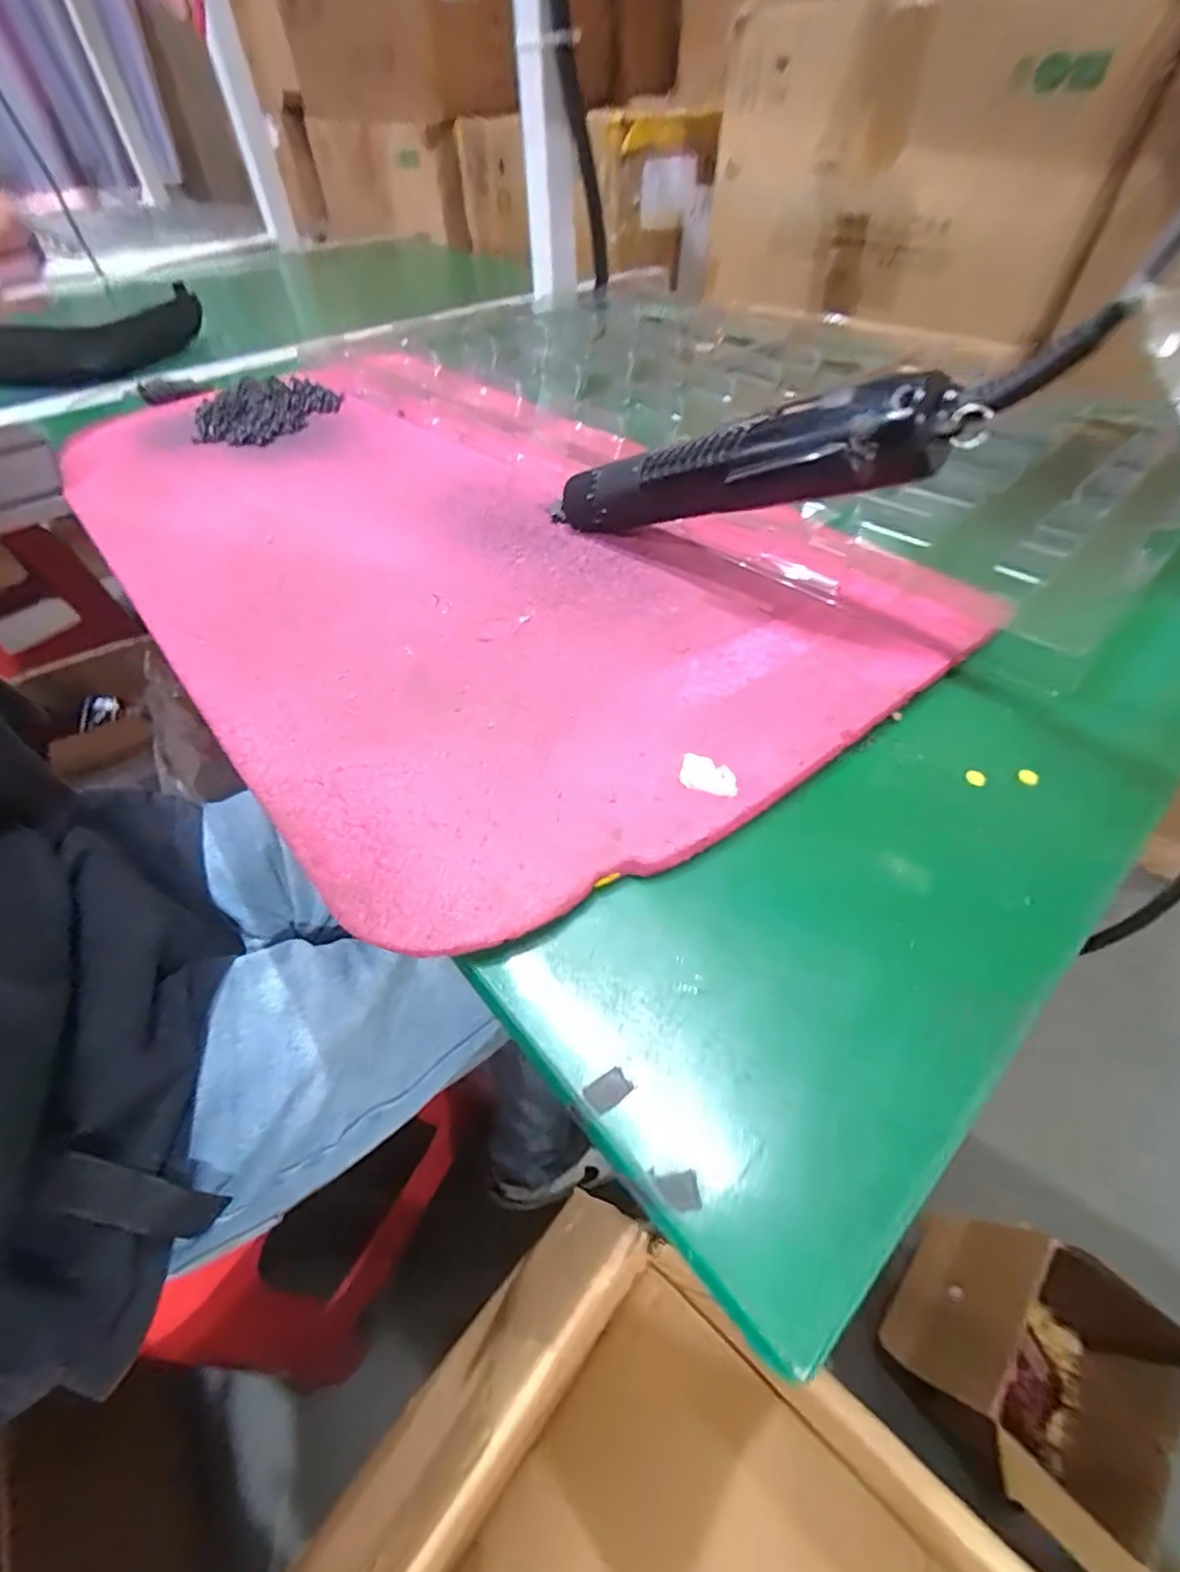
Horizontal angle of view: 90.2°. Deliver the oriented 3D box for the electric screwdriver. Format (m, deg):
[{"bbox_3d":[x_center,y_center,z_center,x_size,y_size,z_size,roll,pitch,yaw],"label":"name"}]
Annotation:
[{"bbox_3d":[0.058,-0.148,0.280,0.214,0.036,0.025,15,48,45],"label":"electric screwdriver"}]

